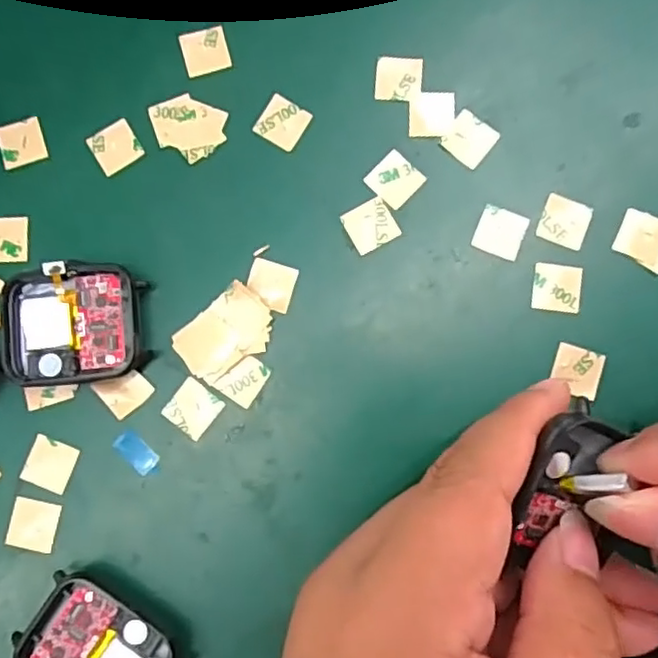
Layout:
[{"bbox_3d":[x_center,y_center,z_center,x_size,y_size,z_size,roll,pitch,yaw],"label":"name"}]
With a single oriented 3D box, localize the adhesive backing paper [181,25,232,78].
[{"bbox_3d":[-0.043,-0.096,0.222,0.015,0.004,0.016,-15,83,0],"label":"adhesive backing paper"}]

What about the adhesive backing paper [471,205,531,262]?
[{"bbox_3d":[0.057,-0.032,0.211,0.015,0.004,0.015,20,85,4],"label":"adhesive backing paper"}]

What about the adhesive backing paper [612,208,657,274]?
[{"bbox_3d":[0.104,-0.029,0.211,0.019,0.004,0.016,31,85,5],"label":"adhesive backing paper"}]

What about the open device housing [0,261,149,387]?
[{"bbox_3d":[-0.082,-0.001,0.209,0.043,0.011,0.038,0,84,2],"label":"open device housing"}]

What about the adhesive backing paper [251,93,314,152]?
[{"bbox_3d":[-0.016,-0.070,0.220,0.016,0.004,0.016,32,85,2],"label":"adhesive backing paper"}]

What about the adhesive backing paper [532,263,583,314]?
[{"bbox_3d":[0.075,-0.013,0.211,0.015,0.004,0.015,6,84,4],"label":"adhesive backing paper"}]

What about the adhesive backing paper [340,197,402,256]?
[{"bbox_3d":[0.014,-0.035,0.215,0.016,0.004,0.016,-28,86,-1],"label":"adhesive backing paper"}]

